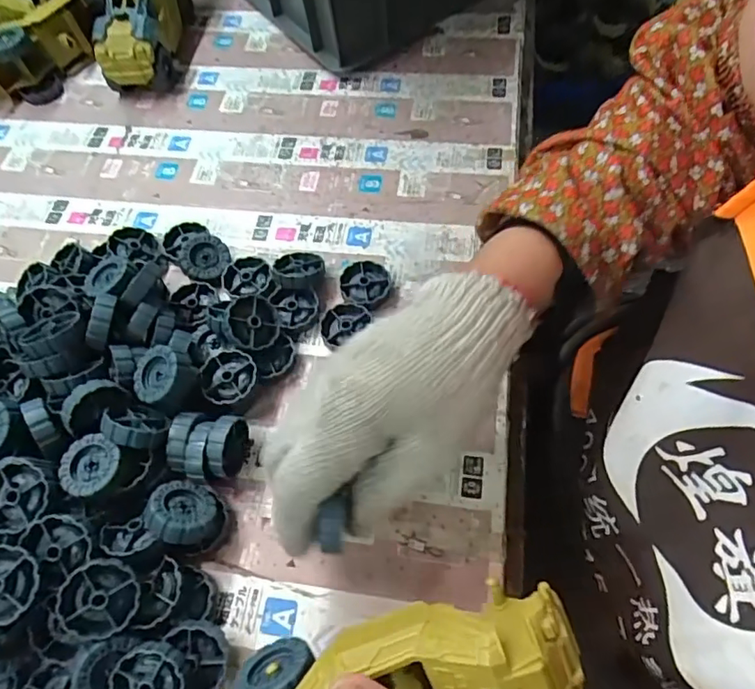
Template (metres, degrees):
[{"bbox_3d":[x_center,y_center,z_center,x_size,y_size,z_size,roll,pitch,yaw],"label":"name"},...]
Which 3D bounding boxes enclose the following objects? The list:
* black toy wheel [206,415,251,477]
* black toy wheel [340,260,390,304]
[{"bbox_3d":[-0.096,0.067,0.355,0.017,0.039,0.037,-2,62,3],"label":"black toy wheel"},{"bbox_3d":[-0.010,-0.047,0.420,0.036,0.011,0.037,-2,62,3],"label":"black toy wheel"}]

